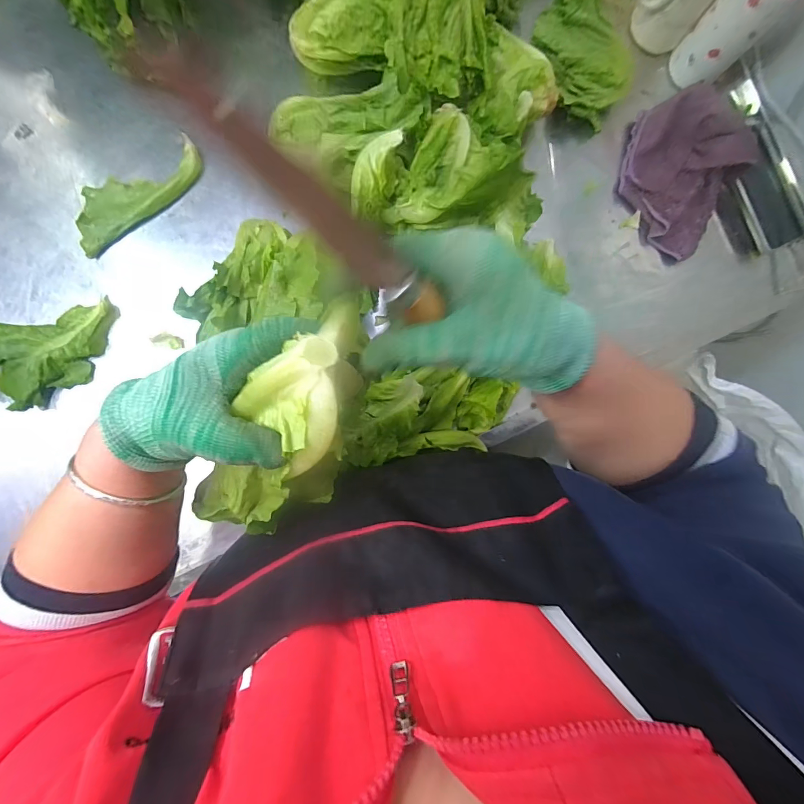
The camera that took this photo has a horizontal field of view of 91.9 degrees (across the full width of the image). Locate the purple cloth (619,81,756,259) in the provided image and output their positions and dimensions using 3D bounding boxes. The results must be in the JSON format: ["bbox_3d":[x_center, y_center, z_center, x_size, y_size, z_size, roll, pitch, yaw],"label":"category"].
[{"bbox_3d":[0.346,-0.287,0.481,0.159,0.032,0.142,46,115,5],"label":"purple cloth"}]

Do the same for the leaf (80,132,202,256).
[{"bbox_3d":[-0.311,-0.246,0.458,0.171,0.025,0.060,-38,92,-4],"label":"leaf"}]

